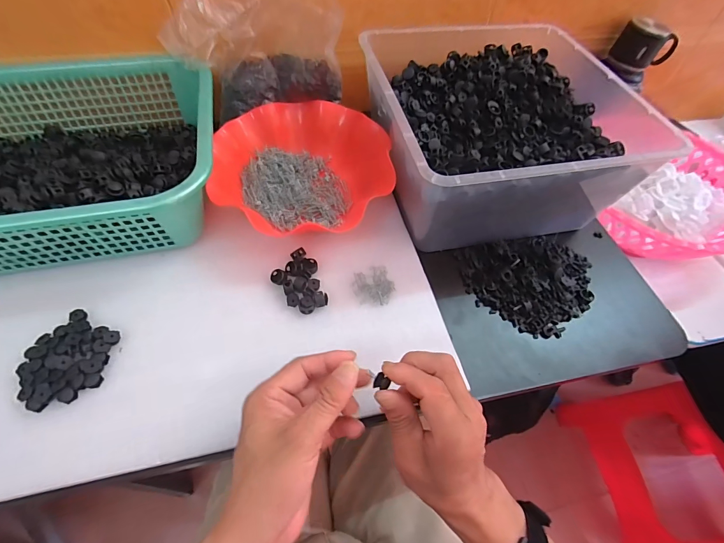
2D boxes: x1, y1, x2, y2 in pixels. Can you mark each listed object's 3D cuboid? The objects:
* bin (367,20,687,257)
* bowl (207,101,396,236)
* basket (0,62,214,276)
[{"bbox_3d":[0.160,-0.189,0.472,0.279,0.132,0.306,-8,58,-10],"label":"bin"},{"bbox_3d":[-0.075,-0.124,0.452,0.215,0.059,0.218,2,57,-3],"label":"bowl"},{"bbox_3d":[-0.366,-0.133,0.415,0.385,0.095,0.294,-11,58,-11],"label":"basket"}]

